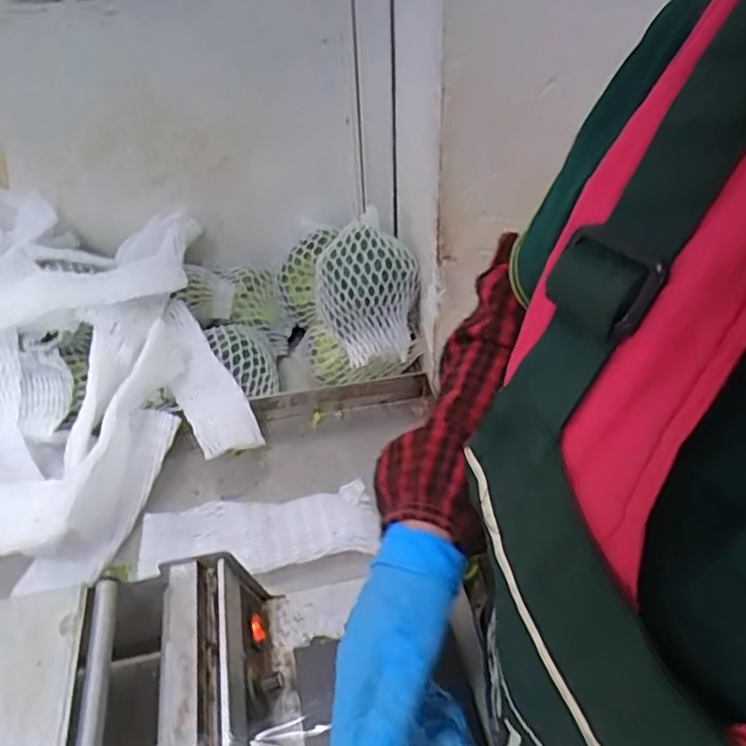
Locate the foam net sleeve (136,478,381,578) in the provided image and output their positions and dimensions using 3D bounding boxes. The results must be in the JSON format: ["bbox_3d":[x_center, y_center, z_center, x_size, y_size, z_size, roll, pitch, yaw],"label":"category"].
[{"bbox_3d":[-0.108,0.153,0.608,0.217,0.030,0.079,-10,42,-8],"label":"foam net sleeve"}]

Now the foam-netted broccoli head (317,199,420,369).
[{"bbox_3d":[-0.008,-0.102,0.764,0.122,0.125,0.133,-4,41,-1],"label":"foam-netted broccoli head"}]

